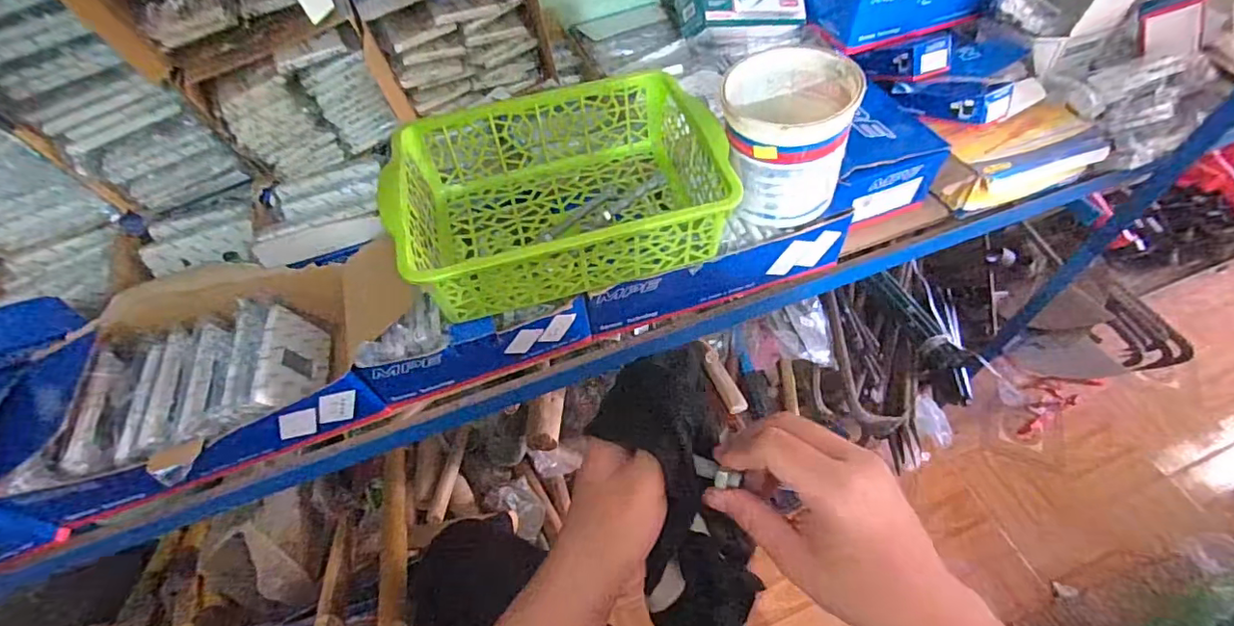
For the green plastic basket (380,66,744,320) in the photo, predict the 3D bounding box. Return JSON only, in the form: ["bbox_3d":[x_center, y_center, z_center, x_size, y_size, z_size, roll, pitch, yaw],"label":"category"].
[{"bbox_3d":[-0.060,-0.118,0.522,0.283,0.091,0.209,-15,56,-7],"label":"green plastic basket"}]

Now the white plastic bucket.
[{"bbox_3d":[0.162,-0.168,0.522,0.113,0.119,0.120,9,56,9],"label":"white plastic bucket"}]

